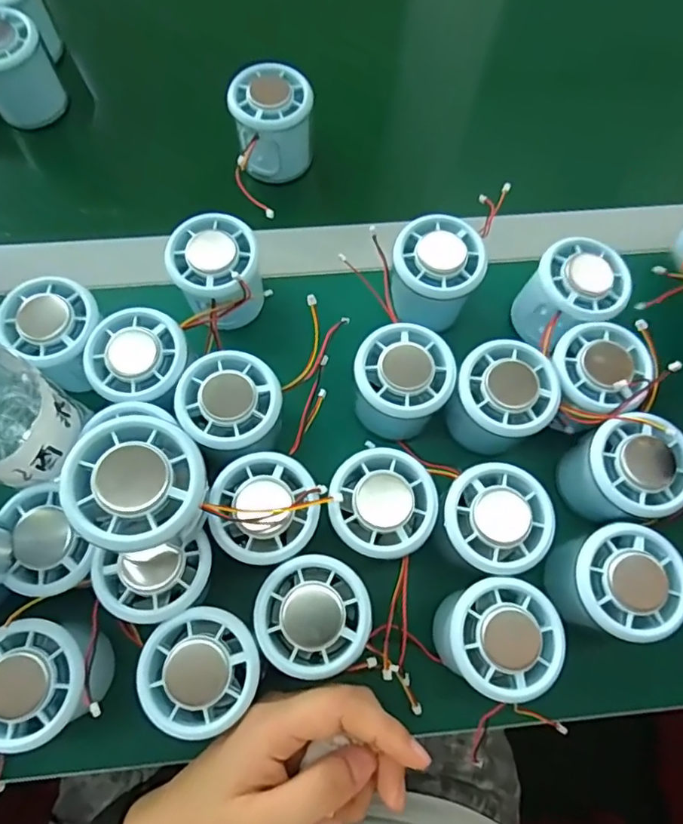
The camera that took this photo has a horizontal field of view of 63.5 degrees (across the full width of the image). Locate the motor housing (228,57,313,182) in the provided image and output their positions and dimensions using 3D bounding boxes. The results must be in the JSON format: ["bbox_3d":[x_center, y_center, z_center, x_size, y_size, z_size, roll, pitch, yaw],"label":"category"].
[{"bbox_3d":[-0.050,-0.206,0.404,0.055,0.061,0.054,-13,72,-6],"label":"motor housing"}]

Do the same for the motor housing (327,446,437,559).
[{"bbox_3d":[0.022,0.054,0.311,0.055,0.048,0.056,0,71,-1],"label":"motor housing"}]

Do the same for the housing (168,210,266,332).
[{"bbox_3d":[-0.078,-0.087,0.356,0.052,0.053,0.060,-8,71,-4],"label":"housing"}]

